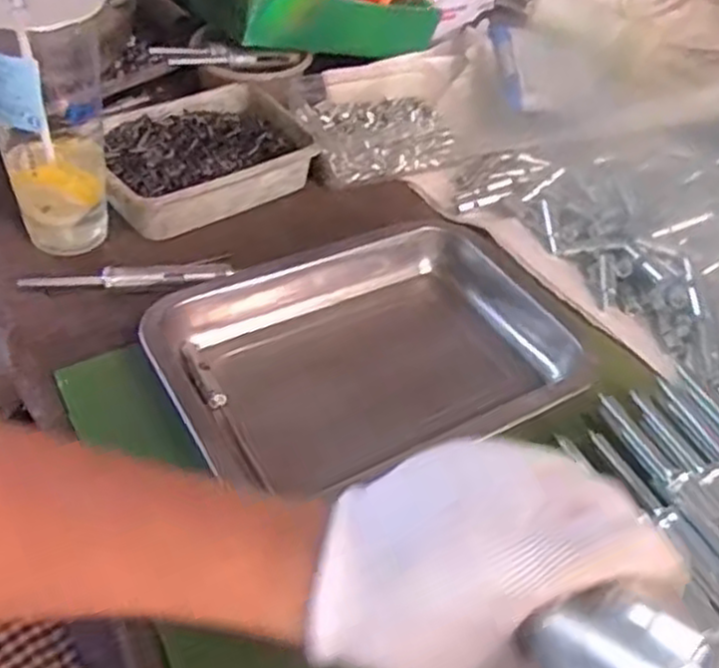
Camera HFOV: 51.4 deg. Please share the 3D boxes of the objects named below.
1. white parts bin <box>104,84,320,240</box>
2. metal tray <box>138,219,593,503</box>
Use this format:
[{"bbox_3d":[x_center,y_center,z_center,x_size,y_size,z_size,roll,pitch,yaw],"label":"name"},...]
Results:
[{"bbox_3d":[-0.132,-0.148,0.625,0.177,0.041,0.131,-25,54,-28],"label":"white parts bin"},{"bbox_3d":[0.006,0.007,0.488,0.257,0.035,0.173,-16,49,-19],"label":"metal tray"}]

